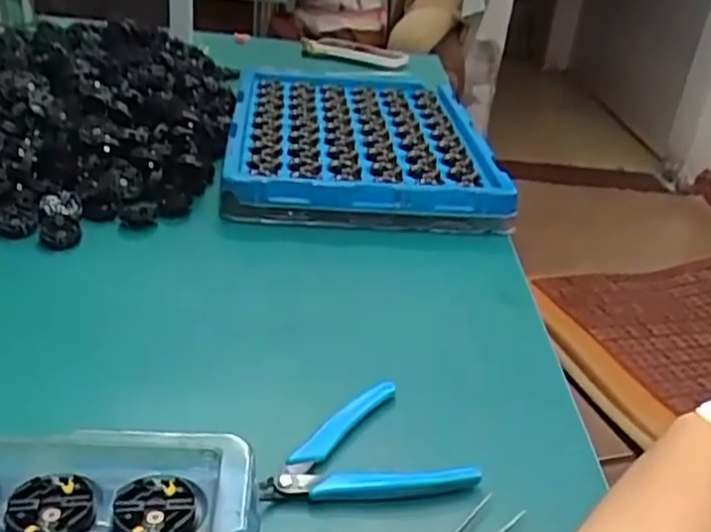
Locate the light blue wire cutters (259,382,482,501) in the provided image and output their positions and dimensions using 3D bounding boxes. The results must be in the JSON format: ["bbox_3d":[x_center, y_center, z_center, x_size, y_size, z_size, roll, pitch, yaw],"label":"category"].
[{"bbox_3d":[0.005,0.108,0.394,0.101,0.019,0.081,-17,36,-36],"label":"light blue wire cutters"}]

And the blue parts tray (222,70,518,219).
[{"bbox_3d":[-0.001,-0.149,0.813,0.266,0.035,0.383,2,28,-8],"label":"blue parts tray"}]

